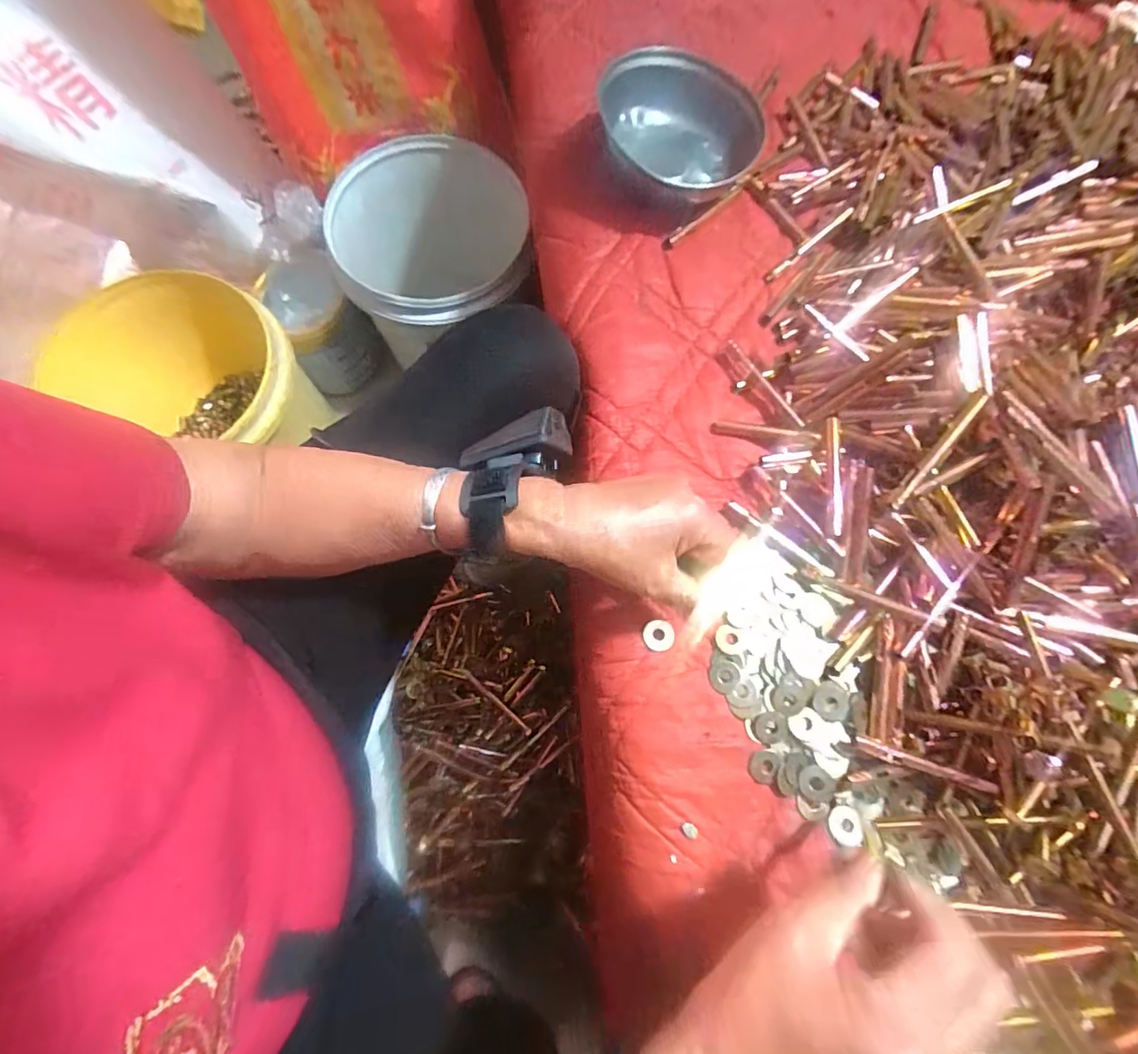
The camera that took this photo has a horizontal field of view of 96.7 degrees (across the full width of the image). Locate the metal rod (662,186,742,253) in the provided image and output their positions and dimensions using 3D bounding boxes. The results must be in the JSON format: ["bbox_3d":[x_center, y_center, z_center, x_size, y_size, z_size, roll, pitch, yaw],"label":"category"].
[{"bbox_3d":[0.115,-0.267,0.436,0.086,0.011,0.009,-39,80,-11],"label":"metal rod"}]

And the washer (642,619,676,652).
[{"bbox_3d":[0.064,0.077,0.357,0.022,0.004,0.022,-6,75,-4],"label":"washer"}]

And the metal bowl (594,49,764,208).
[{"bbox_3d":[0.086,-0.334,0.434,0.128,0.057,0.135,1,75,-2],"label":"metal bowl"}]

